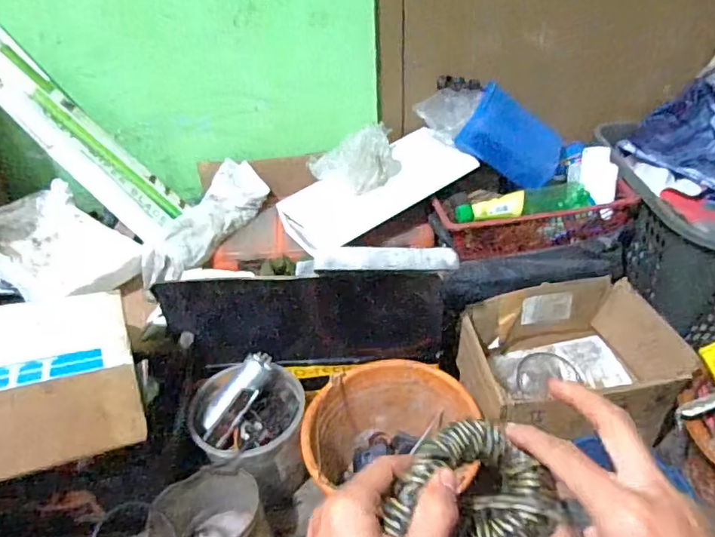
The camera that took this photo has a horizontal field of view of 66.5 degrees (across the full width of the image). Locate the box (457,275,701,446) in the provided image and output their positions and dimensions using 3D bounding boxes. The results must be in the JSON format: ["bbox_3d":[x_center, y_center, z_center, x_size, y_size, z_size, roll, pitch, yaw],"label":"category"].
[{"bbox_3d":[0.336,0.162,0.882,0.306,0.152,0.242,-9,39,-6],"label":"box"}]

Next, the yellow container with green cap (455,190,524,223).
[{"bbox_3d":[0.225,-0.105,0.925,0.114,0.034,0.035,-3,39,1],"label":"yellow container with green cap"}]

